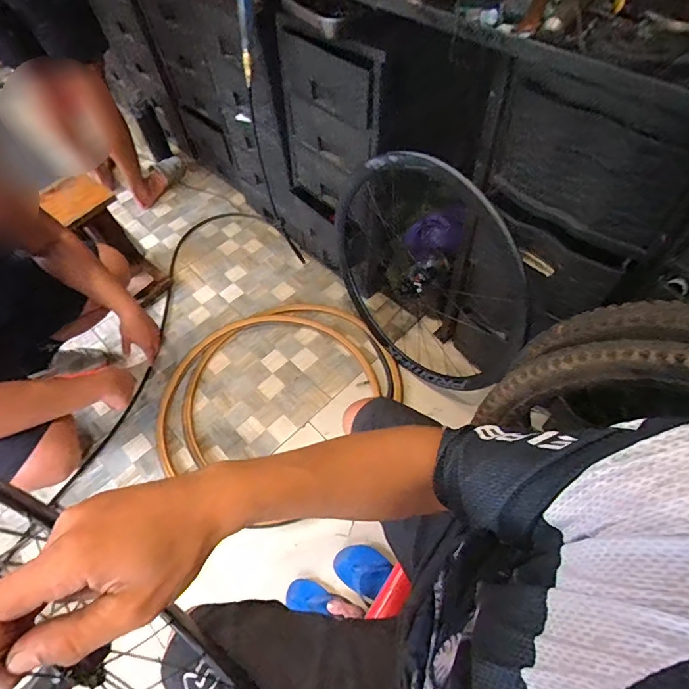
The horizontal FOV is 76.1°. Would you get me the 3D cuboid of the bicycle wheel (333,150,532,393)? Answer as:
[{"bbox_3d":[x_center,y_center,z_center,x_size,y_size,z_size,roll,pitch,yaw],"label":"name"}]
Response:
[{"bbox_3d":[0.154,-0.186,1.133,0.646,0.618,0.156,37,67,24],"label":"bicycle wheel"}]

